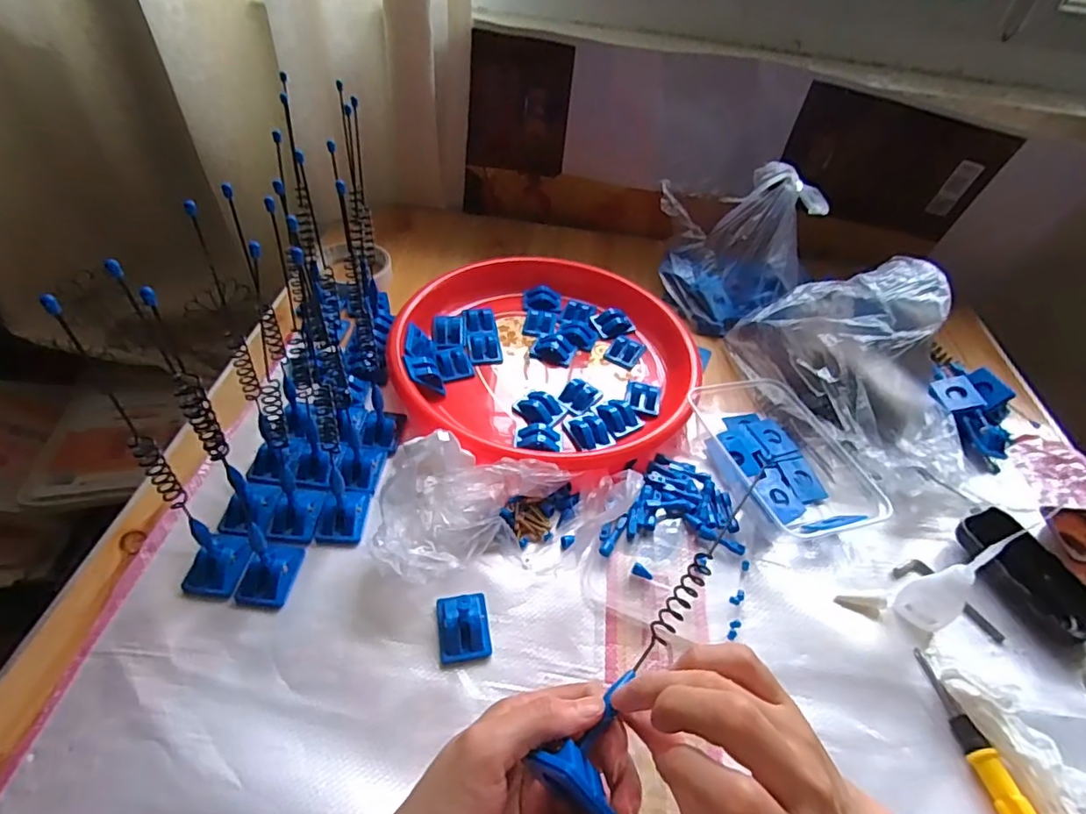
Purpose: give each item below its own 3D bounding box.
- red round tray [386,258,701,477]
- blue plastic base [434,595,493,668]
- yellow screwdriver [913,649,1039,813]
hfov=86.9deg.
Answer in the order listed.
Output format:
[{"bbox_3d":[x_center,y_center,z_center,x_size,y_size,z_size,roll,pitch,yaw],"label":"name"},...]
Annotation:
[{"bbox_3d":[0.003,-0.052,0.576,0.284,0.042,0.284,4,45,-4],"label":"red round tray"},{"bbox_3d":[-0.053,0.146,0.384,0.034,0.020,0.042,-5,47,-12],"label":"blue plastic base"},{"bbox_3d":[0.274,0.224,0.353,0.017,0.016,0.141,-4,46,-11],"label":"yellow screwdriver"}]

